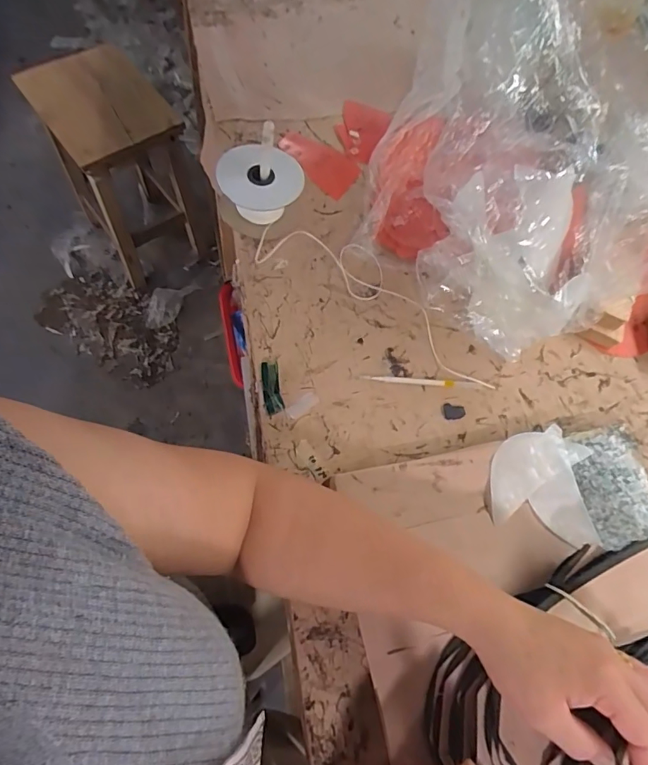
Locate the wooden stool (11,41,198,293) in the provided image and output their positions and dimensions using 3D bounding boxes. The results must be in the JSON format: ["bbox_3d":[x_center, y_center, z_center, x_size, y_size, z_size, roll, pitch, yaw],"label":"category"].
[{"bbox_3d":[-0.502,-0.534,1.237,0.259,0.444,0.326,-33,73,-18],"label":"wooden stool"}]

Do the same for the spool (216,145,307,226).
[{"bbox_3d":[-0.067,-0.215,0.543,0.089,0.068,0.079,6,66,-3],"label":"spool"}]

